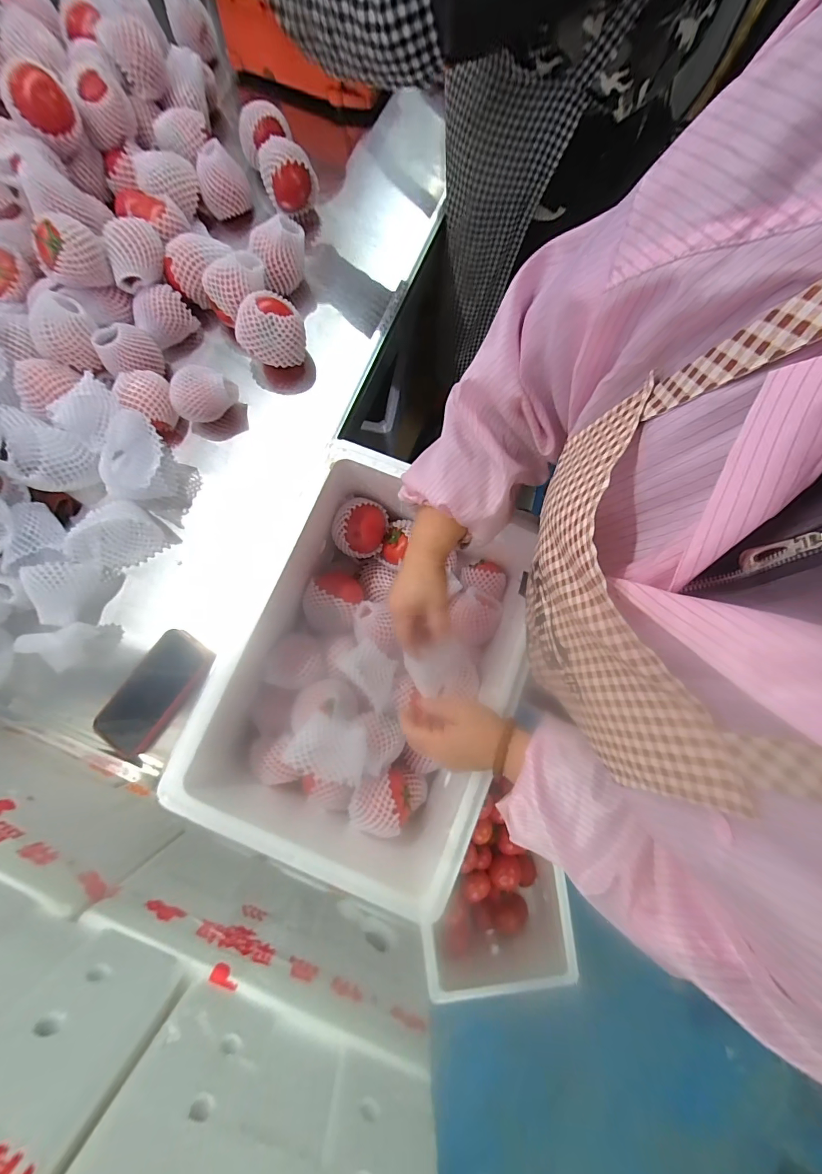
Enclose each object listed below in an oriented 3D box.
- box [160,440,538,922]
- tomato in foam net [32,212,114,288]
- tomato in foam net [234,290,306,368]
[{"bbox_3d":[-0.047,0.109,0.585,0.353,0.185,0.501,21,80,3],"label":"box"},{"bbox_3d":[-0.479,-0.471,0.558,0.083,0.059,0.061,-42,83,-8],"label":"tomato in foam net"},{"bbox_3d":[-0.209,-0.380,0.586,0.095,0.071,0.072,-22,81,-5],"label":"tomato in foam net"}]

